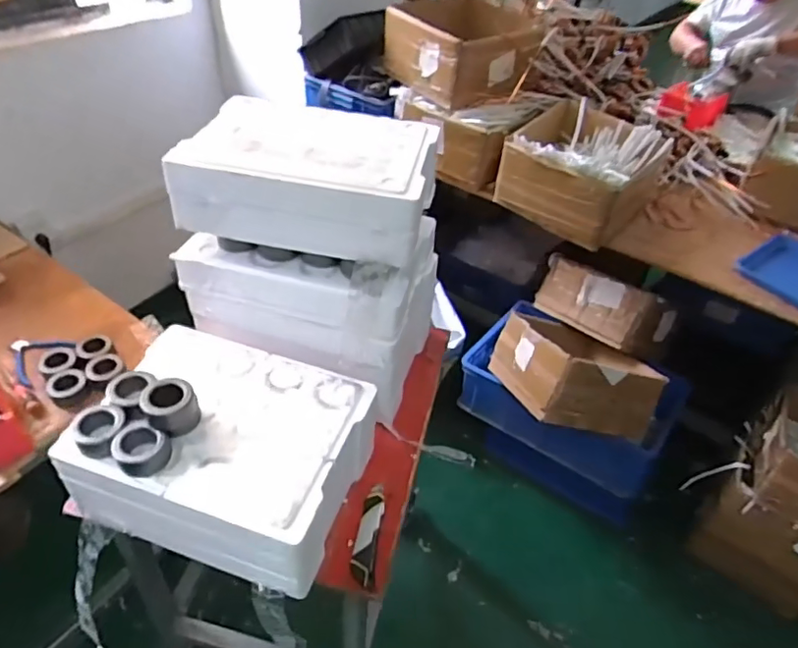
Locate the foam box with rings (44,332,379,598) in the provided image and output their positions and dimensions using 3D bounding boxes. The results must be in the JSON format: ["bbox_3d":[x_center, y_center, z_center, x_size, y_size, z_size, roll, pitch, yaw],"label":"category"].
[{"bbox_3d":[-0.260,0.170,0.861,0.381,0.201,0.298,16,44,11],"label":"foam box with rings"}]

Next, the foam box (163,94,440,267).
[{"bbox_3d":[-0.135,-0.257,0.962,0.381,0.120,0.294,10,43,4],"label":"foam box"}]

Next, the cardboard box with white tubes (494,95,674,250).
[{"bbox_3d":[0.470,-0.390,1.461,0.345,0.206,0.366,32,49,26],"label":"cardboard box with white tubes"}]

